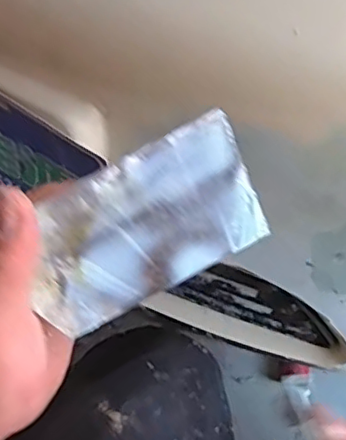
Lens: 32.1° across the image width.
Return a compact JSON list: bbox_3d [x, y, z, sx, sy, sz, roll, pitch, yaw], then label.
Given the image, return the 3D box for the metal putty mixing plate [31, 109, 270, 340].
[{"bbox_3d":[-0.016,0.006,0.288,0.114,0.073,0.004,-27,31,-1],"label":"metal putty mixing plate"}]

